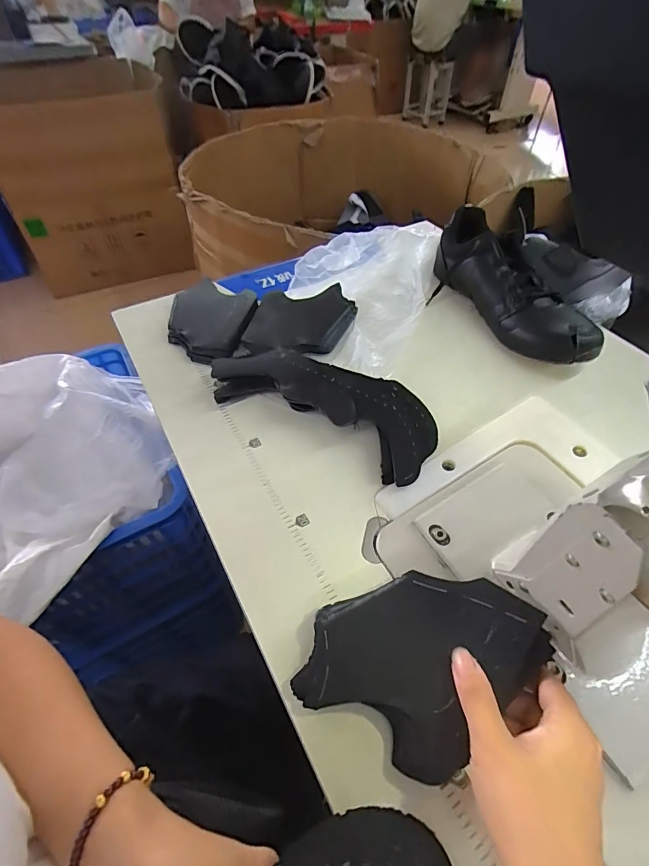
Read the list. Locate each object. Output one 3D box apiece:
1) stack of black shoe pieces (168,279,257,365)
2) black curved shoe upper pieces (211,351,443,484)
[{"bbox_3d":[-0.140,-0.147,0.528,0.106,0.036,0.159,-4,50,-3],"label":"stack of black shoe pieces"},{"bbox_3d":[-0.003,-0.041,0.430,0.241,0.045,0.101,25,54,19],"label":"black curved shoe upper pieces"}]

